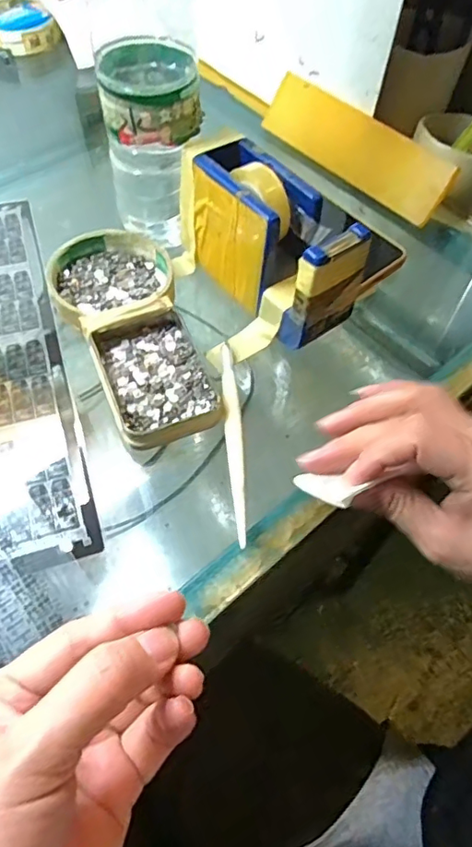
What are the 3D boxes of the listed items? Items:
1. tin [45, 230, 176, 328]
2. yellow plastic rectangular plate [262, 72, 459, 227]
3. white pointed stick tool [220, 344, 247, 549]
[{"bbox_3d":[-0.085,-0.101,0.369,0.081,0.019,0.075,1,57,-1],"label":"tin"},{"bbox_3d":[0.097,-0.234,0.450,0.185,0.049,0.008,45,31,23],"label":"yellow plastic rectangular plate"},{"bbox_3d":[-0.001,0.006,0.312,0.009,0.006,0.133,-3,57,-4],"label":"white pointed stick tool"}]

